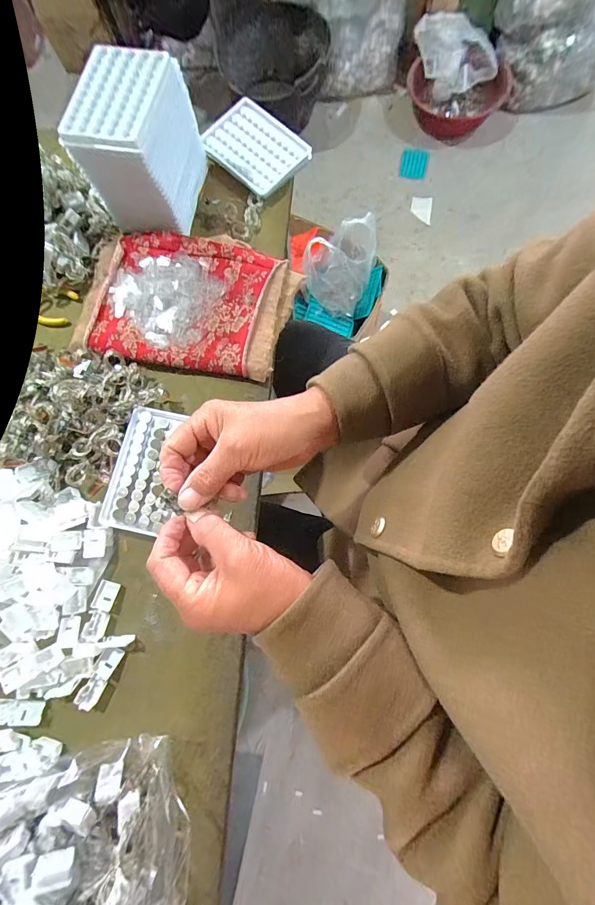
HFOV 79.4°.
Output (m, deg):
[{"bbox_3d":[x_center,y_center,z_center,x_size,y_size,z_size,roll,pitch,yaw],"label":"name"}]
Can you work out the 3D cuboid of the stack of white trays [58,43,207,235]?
[{"bbox_3d":[-0.183,-0.350,0.412,0.104,0.099,0.136,8,77,3],"label":"stack of white trays"}]

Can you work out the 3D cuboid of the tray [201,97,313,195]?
[{"bbox_3d":[-0.058,-0.407,0.476,0.094,0.019,0.127,-44,80,-9],"label":"tray"}]

